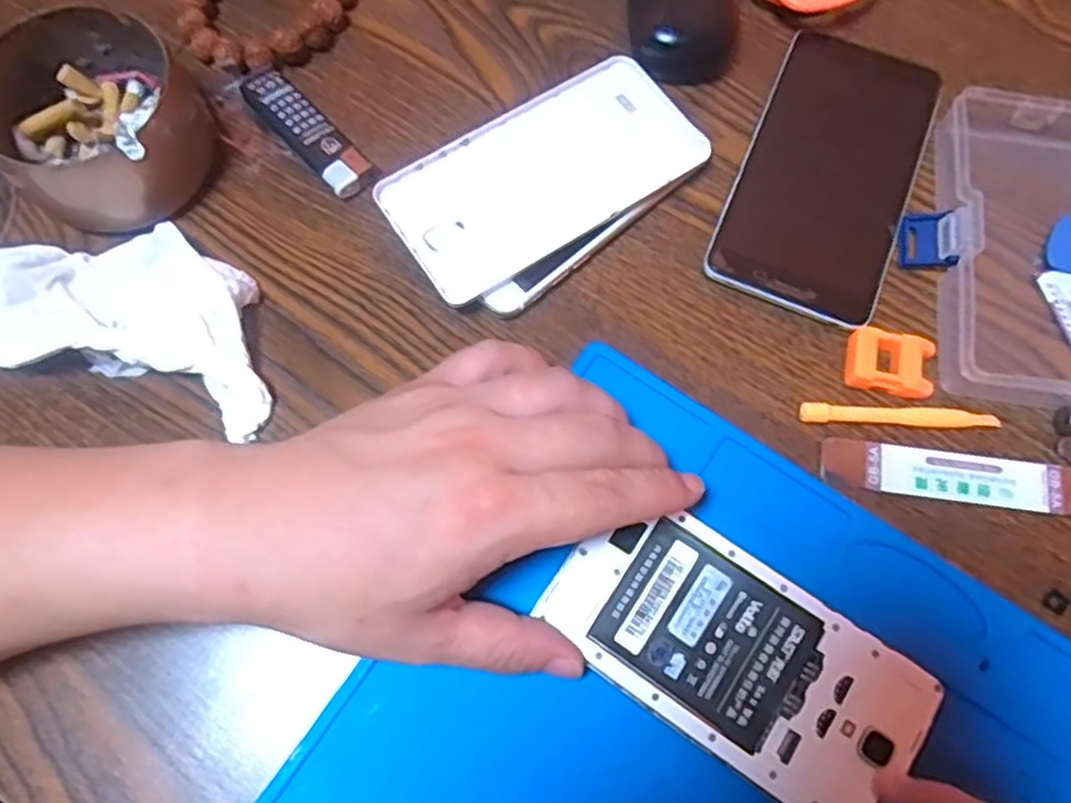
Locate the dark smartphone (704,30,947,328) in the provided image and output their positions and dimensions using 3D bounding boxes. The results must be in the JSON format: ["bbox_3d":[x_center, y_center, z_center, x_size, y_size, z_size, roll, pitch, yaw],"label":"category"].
[{"bbox_3d":[0.138,-0.108,0.348,0.076,0.009,0.150,22,73,6],"label":"dark smartphone"}]

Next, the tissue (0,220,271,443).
[{"bbox_3d":[-0.176,-0.039,0.313,0.140,0.024,0.074,14,72,4],"label":"tissue"}]

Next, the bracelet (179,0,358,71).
[{"bbox_3d":[-0.133,-0.202,0.371,0.075,0.015,0.090,14,72,4],"label":"bracelet"}]

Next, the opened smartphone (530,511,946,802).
[{"bbox_3d":[0.075,0.094,0.276,0.138,0.006,0.068,33,74,10],"label":"opened smartphone"}]

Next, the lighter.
[{"bbox_3d":[-0.110,-0.129,0.351,0.022,0.013,0.083,-40,77,-12],"label":"lighter"}]

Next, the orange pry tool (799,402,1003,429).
[{"bbox_3d":[0.154,0.006,0.311,0.082,0.006,0.008,2,72,0],"label":"orange pry tool"}]

